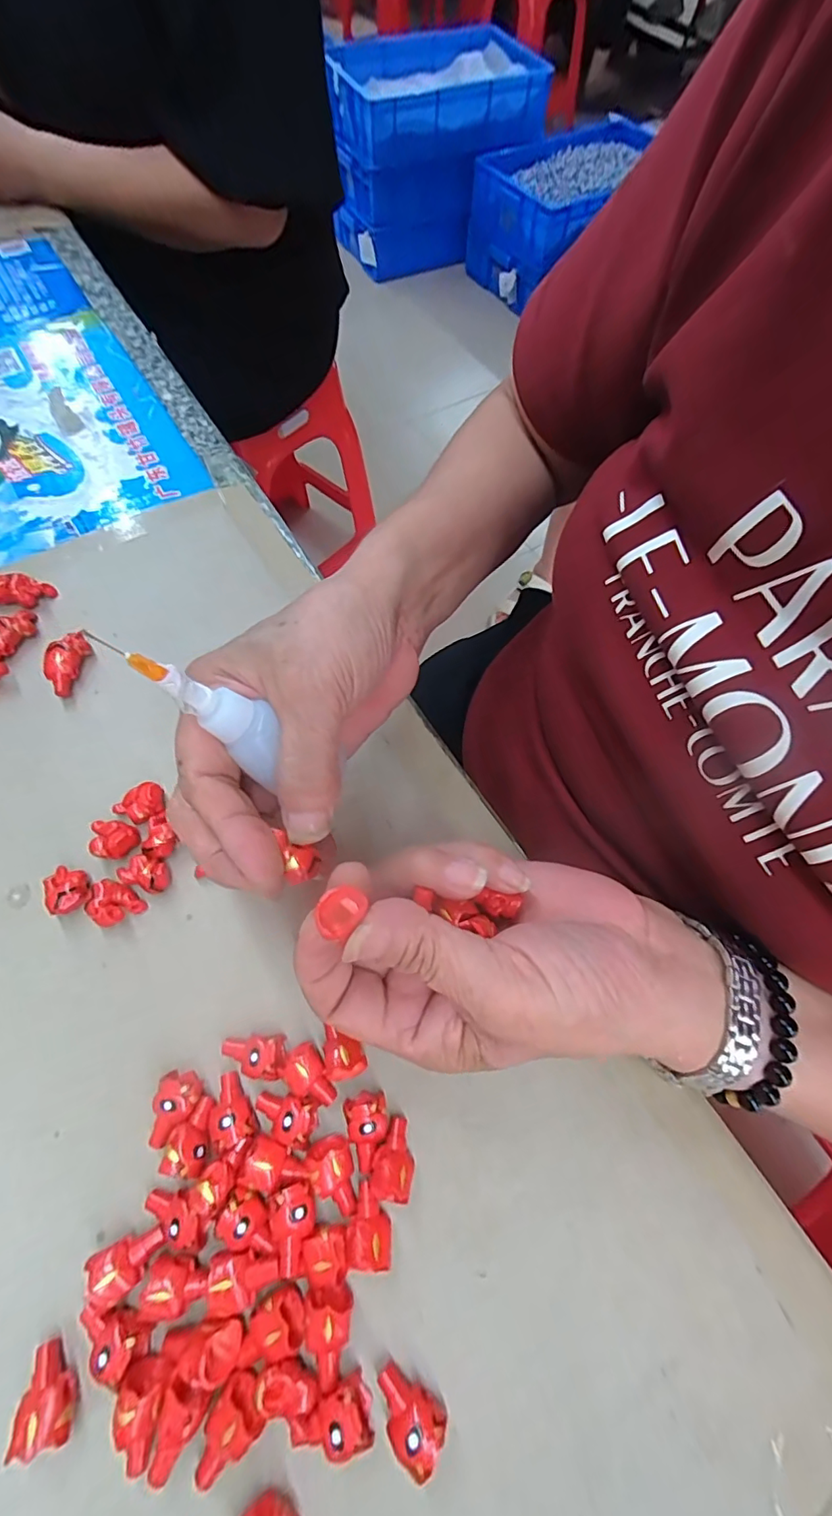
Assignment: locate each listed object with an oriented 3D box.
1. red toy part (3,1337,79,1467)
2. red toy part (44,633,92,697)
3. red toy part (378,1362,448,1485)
[{"bbox_3d":[-0.122,0.211,0.170,0.017,0.016,0.022,-7,66,-6],"label":"red toy part"},{"bbox_3d":[-0.196,-0.053,0.285,0.015,0.014,0.035,14,66,4],"label":"red toy part"},{"bbox_3d":[-0.003,0.217,0.168,0.022,0.015,0.015,28,67,10],"label":"red toy part"}]

